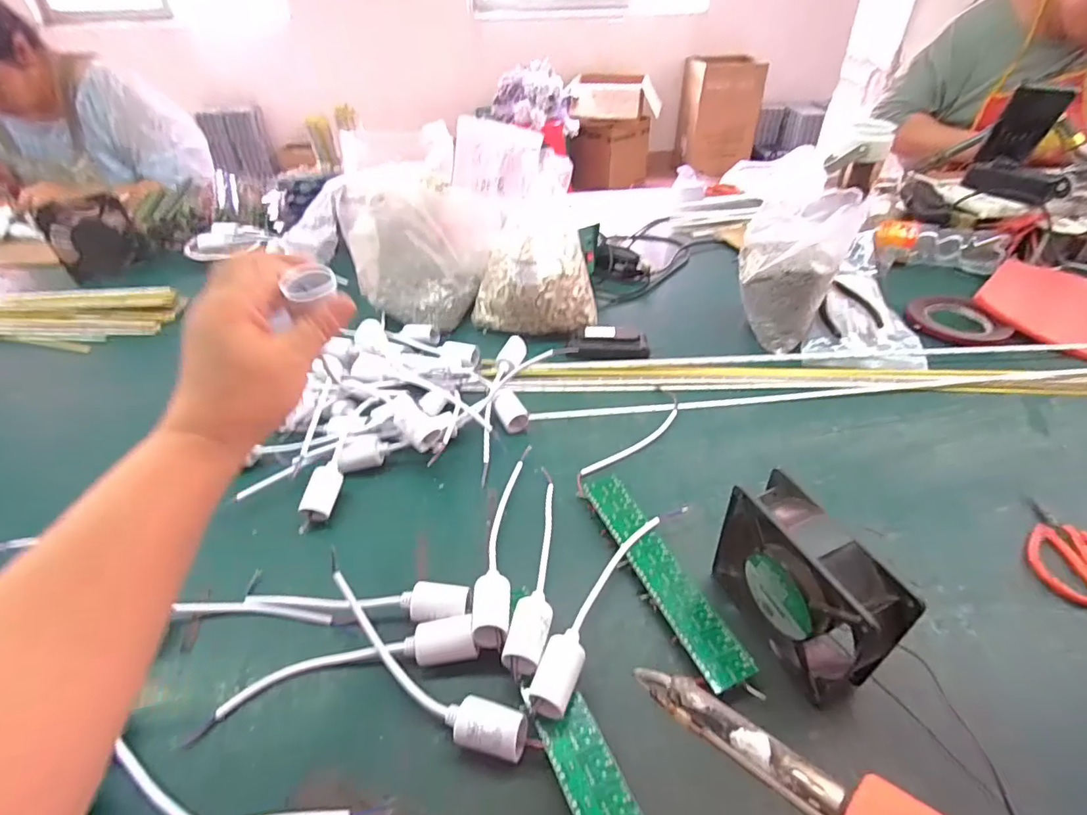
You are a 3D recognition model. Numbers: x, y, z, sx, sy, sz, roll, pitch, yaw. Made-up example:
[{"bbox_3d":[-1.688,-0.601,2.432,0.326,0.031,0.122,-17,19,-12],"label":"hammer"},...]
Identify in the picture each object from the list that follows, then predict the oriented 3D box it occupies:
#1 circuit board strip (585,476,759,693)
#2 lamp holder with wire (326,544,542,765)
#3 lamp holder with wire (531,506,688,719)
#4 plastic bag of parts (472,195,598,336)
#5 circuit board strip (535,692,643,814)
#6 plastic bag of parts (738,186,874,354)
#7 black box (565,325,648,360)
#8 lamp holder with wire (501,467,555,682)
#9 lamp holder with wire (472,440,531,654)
[{"bbox_3d":[0.096,0.136,0.438,0.038,0.013,0.204,-17,43,-18],"label":"circuit board strip"},{"bbox_3d":[-0.092,0.182,0.368,0.195,0.047,0.033,24,46,27],"label":"lamp holder with wire"},{"bbox_3d":[0.053,0.144,0.407,0.034,0.034,0.212,22,46,25],"label":"lamp holder with wire"},{"bbox_3d":[-0.014,-0.187,0.708,0.162,0.151,0.110,-2,40,0],"label":"plastic bag of parts"},{"bbox_3d":[0.034,0.240,0.315,0.036,0.021,0.108,-17,43,-18],"label":"circuit board strip"},{"bbox_3d":[0.318,-0.179,0.668,0.122,0.174,0.116,15,43,18],"label":"plastic bag of parts"},{"bbox_3d":[0.086,-0.084,0.680,0.103,0.026,0.047,1,40,3],"label":"black box"},{"bbox_3d":[0.000,0.124,0.438,0.029,0.036,0.207,5,41,8],"label":"lamp holder with wire"},{"bbox_3d":[-0.034,0.107,0.460,0.029,0.029,0.216,2,40,3],"label":"lamp holder with wire"}]

